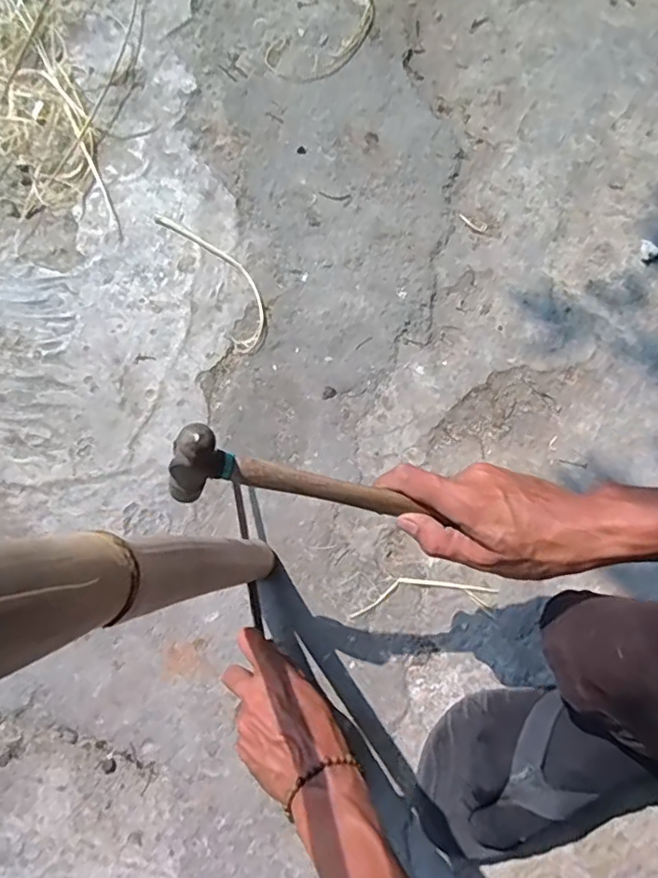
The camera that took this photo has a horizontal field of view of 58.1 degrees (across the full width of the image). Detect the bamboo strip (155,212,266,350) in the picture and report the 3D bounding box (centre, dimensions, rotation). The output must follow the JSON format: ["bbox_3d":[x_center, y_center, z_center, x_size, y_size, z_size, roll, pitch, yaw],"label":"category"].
[{"bbox_3d":[-0.121,-0.182,0.643,0.053,0.004,0.186,-31,79,-6],"label":"bamboo strip"}]

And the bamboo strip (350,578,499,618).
[{"bbox_3d":[0.090,0.147,0.574,0.142,0.004,0.027,-9,78,-1],"label":"bamboo strip"}]

